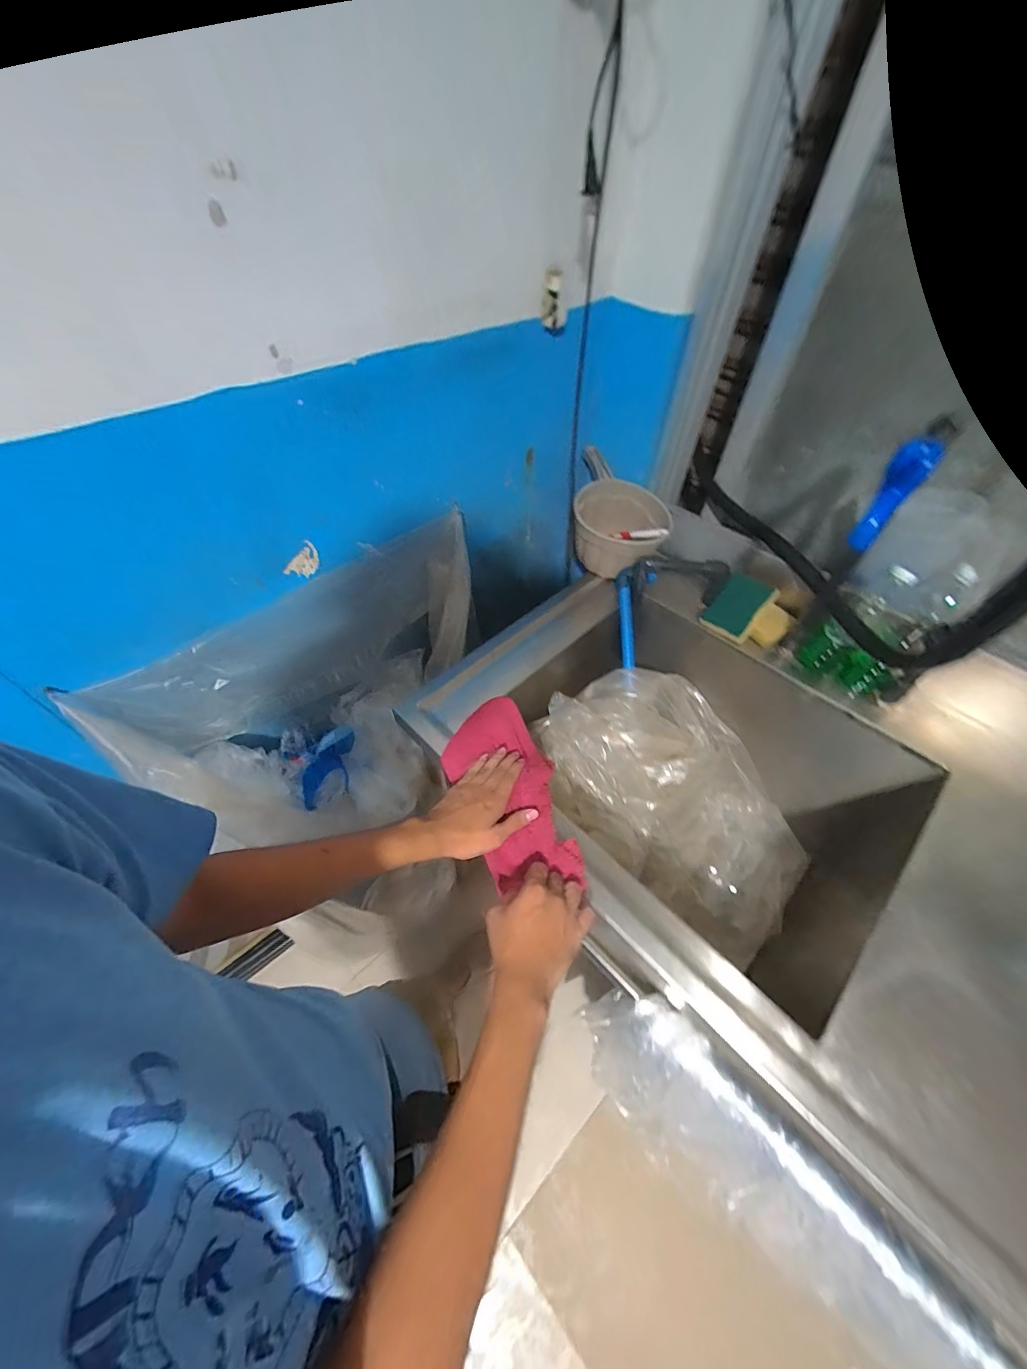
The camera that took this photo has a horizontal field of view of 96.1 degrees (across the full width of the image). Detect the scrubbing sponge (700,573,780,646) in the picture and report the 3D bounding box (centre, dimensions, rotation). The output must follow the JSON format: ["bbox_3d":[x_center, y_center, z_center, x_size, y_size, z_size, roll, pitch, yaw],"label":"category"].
[{"bbox_3d":[0.371,-0.127,0.763,0.024,0.102,0.077,13,24,-47],"label":"scrubbing sponge"}]

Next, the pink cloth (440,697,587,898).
[{"bbox_3d":[-0.008,0.142,0.612,0.134,0.063,0.267,-14,49,-13],"label":"pink cloth"}]

